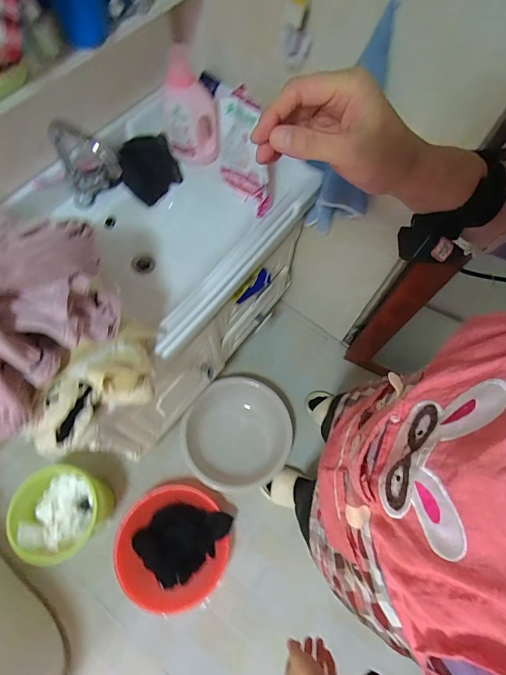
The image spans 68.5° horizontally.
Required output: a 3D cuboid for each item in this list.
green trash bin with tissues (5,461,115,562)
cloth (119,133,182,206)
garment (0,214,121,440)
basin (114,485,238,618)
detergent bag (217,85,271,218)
[{"bbox_3d":[-0.570,0.533,1.141,0.213,0.291,0.232,-21,70,-11],"label":"green trash bin with tissues"},{"bbox_3d":[-0.259,-0.422,0.934,0.146,0.146,0.017,-15,43,19],"label":"cloth"},{"bbox_3d":[-0.347,-0.040,0.536,0.211,0.168,0.355,35,70,11],"label":"garment"},{"bbox_3d":[-0.248,0.662,1.186,0.336,0.111,0.329,1,68,-2],"label":"basin"},{"bbox_3d":[-0.023,-0.397,0.822,0.071,0.249,0.108,-25,41,-12],"label":"detergent bag"}]

